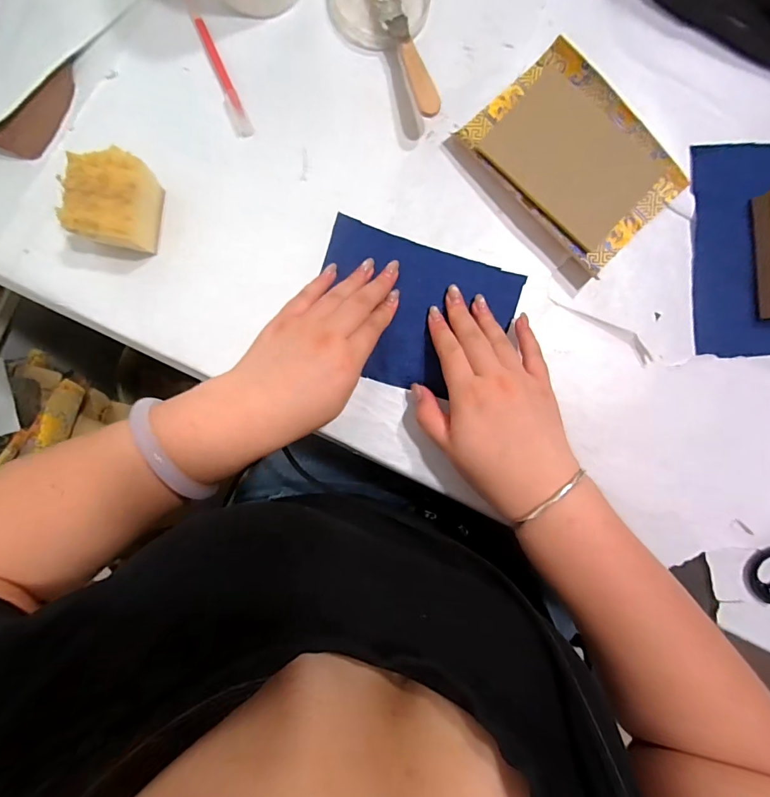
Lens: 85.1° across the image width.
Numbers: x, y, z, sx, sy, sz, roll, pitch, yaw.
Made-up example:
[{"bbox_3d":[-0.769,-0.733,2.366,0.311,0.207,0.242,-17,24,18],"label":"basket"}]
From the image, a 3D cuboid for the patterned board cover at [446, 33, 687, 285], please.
[{"bbox_3d":[0.164,-0.207,0.359,0.113,0.011,0.166,-42,91,1],"label":"patterned board cover"}]

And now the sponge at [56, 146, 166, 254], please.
[{"bbox_3d":[-0.218,-0.156,0.337,0.052,0.043,0.067,12,91,-1],"label":"sponge"}]

